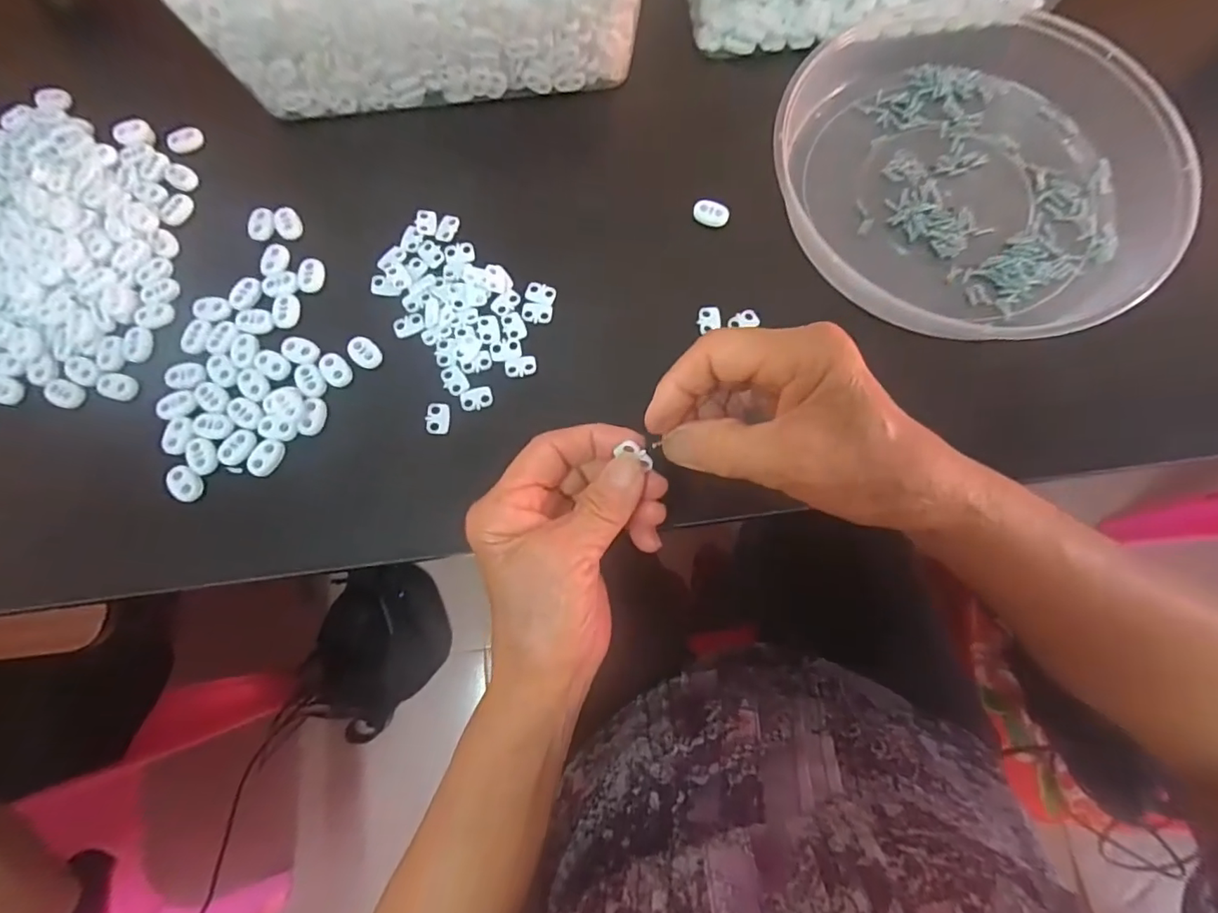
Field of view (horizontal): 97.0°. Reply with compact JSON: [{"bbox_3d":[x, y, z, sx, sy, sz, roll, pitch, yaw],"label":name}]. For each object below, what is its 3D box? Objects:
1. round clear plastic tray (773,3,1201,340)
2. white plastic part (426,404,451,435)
[{"bbox_3d":[0.230,-0.186,0.338,0.242,0.039,0.231,0,76,0],"label":"round clear plastic tray"},{"bbox_3d":[-0.100,-0.022,0.314,0.011,0.005,0.018,5,76,2],"label":"white plastic part"}]

